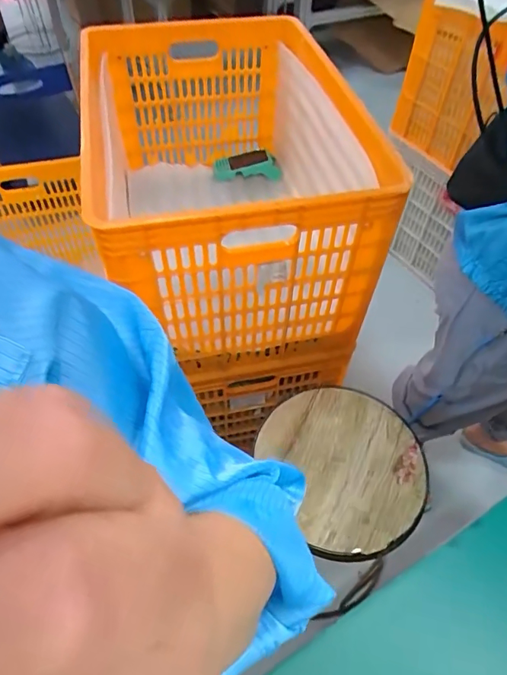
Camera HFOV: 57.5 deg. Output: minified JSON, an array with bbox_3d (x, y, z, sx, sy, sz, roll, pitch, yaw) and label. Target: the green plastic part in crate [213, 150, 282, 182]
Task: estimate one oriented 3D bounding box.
[{"bbox_3d":[-0.015,-0.450,1.221,0.180,0.061,0.078,9,56,5],"label":"green plastic part in crate"}]

